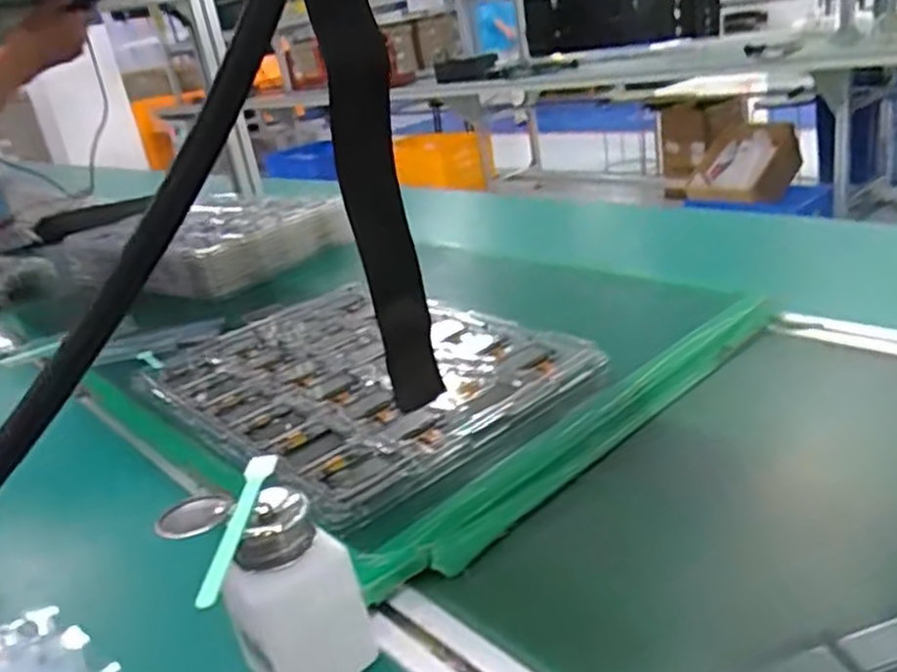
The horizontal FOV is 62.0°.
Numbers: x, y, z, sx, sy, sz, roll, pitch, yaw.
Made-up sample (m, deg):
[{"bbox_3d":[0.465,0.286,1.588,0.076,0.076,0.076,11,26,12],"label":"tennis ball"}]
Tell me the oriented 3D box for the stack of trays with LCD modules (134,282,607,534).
[{"bbox_3d":[-0.093,0.026,0.664,0.265,0.021,0.385,-26,27,-33],"label":"stack of trays with LCD modules"}]

